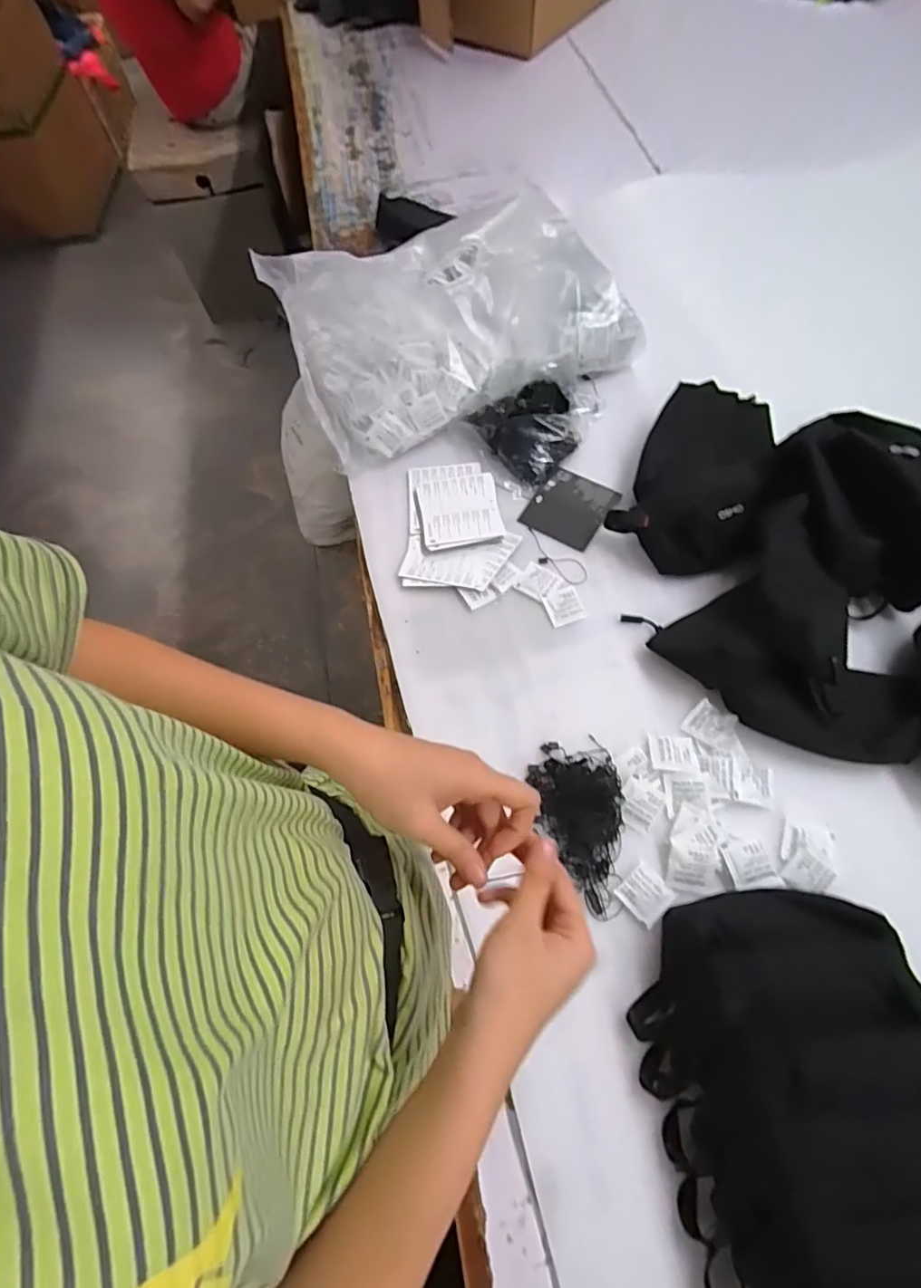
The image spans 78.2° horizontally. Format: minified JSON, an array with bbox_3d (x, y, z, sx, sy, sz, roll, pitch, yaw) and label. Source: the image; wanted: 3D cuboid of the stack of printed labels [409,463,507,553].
[{"bbox_3d":[-0.009,-0.167,0.678,0.105,0.012,0.128,-9,64,0],"label":"stack of printed labels"}]

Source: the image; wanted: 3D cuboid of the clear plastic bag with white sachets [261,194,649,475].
[{"bbox_3d":[-0.018,-0.443,0.765,0.427,0.121,0.346,-23,65,-6],"label":"clear plastic bag with white sachets"}]

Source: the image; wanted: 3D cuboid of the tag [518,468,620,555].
[{"bbox_3d":[0.132,-0.164,0.673,0.089,0.010,0.098,31,71,17],"label":"tag"}]

